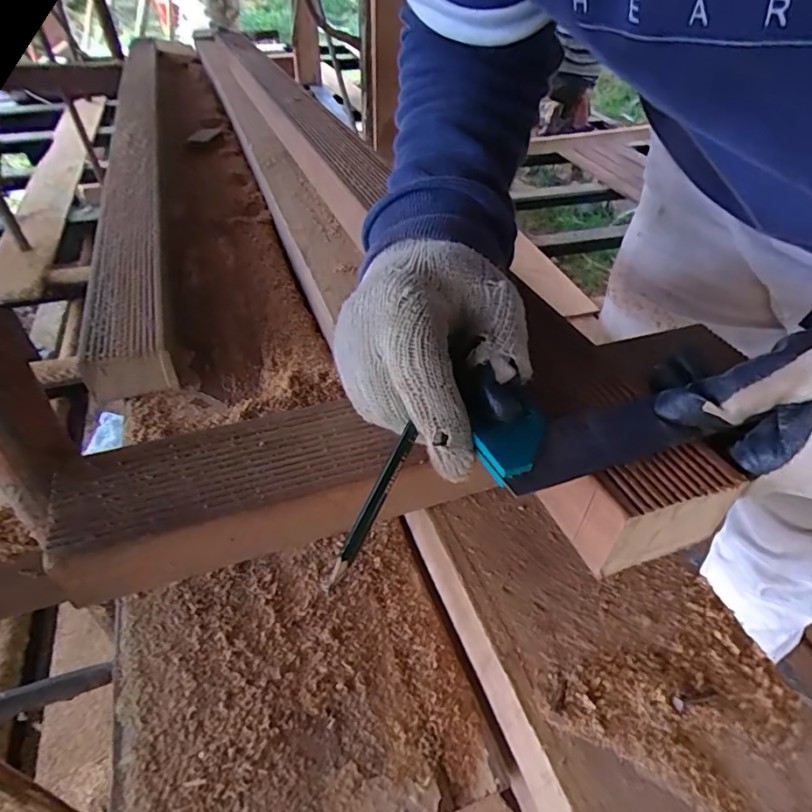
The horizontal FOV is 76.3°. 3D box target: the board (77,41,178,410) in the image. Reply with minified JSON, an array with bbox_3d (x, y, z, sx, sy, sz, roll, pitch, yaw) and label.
[{"bbox_3d":[-0.431,-0.430,0.829,0.071,0.041,1.199,-3,43,-24],"label":"board"}]

